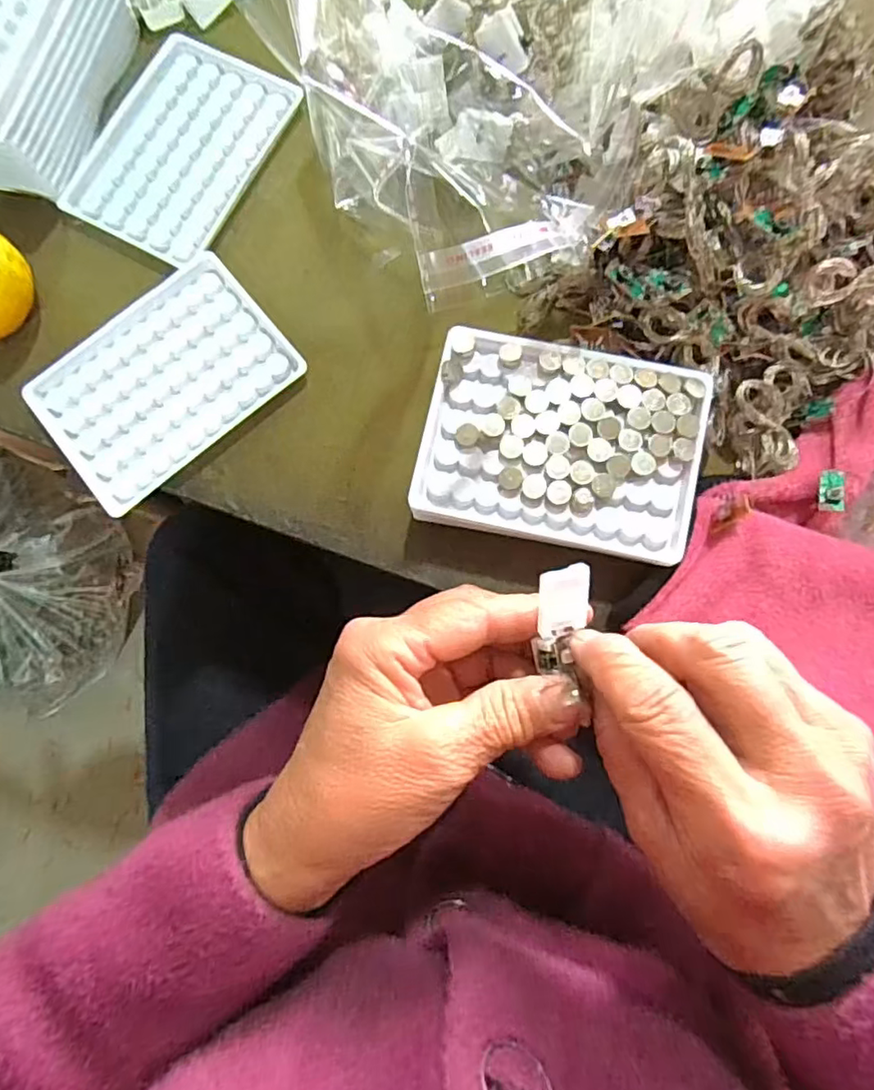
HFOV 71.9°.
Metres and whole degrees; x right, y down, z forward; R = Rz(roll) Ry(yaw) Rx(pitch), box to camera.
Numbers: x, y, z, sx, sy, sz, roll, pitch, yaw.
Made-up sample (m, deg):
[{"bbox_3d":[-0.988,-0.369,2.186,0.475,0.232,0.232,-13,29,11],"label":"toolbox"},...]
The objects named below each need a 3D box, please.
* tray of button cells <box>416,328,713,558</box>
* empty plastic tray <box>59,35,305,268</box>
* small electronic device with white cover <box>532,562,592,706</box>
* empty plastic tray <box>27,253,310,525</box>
[{"bbox_3d":[0.060,-0.048,0.293,0.129,0.020,0.093,12,83,5],"label":"tray of button cells"},{"bbox_3d":[-0.149,-0.232,0.351,0.098,0.005,0.129,27,84,7],"label":"empty plastic tray"},{"bbox_3d":[0.048,0.028,0.231,0.020,0.008,0.043,6,104,4],"label":"small electronic device with white cover"},{"bbox_3d":[-0.148,-0.091,0.327,0.129,0.011,0.095,-42,82,-3],"label":"empty plastic tray"}]

